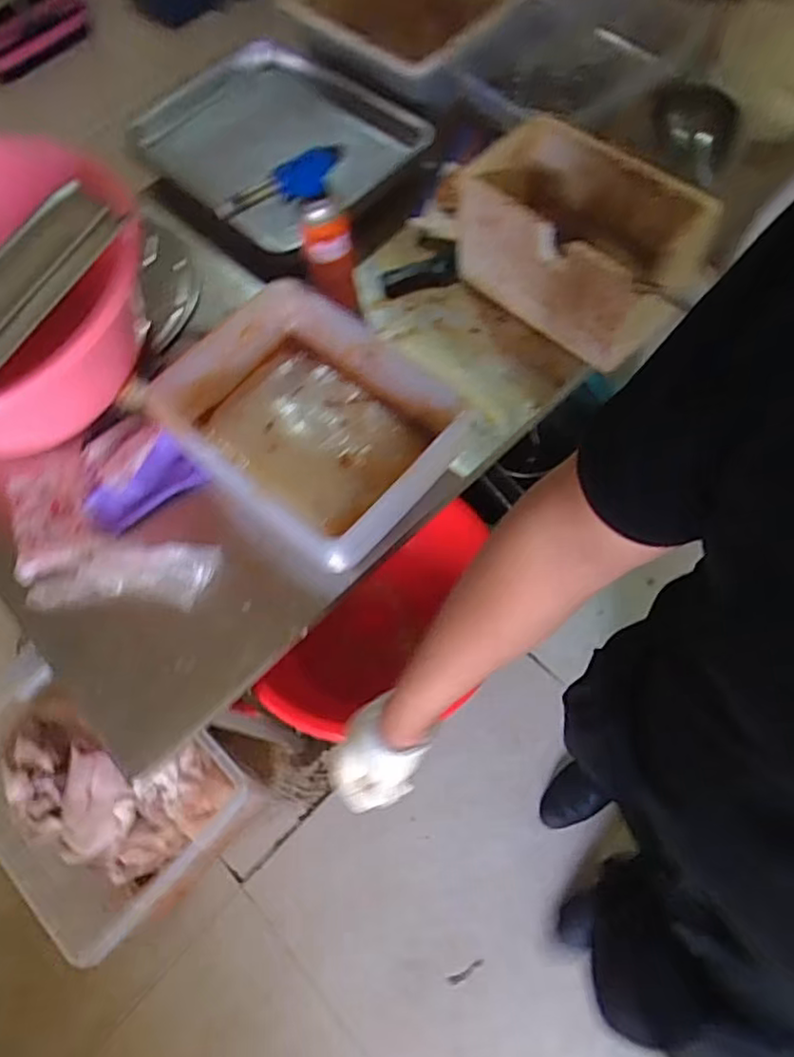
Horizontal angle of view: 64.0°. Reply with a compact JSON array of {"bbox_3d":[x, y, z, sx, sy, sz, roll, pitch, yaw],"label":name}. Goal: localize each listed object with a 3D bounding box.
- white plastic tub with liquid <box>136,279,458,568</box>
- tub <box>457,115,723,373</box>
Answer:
[{"bbox_3d":[-0.102,-0.141,0.784,0.335,0.100,0.261,37,73,18],"label":"white plastic tub with liquid"},{"bbox_3d":[0.238,-0.371,0.832,0.172,0.170,0.301,-40,68,-12],"label":"tub"}]

